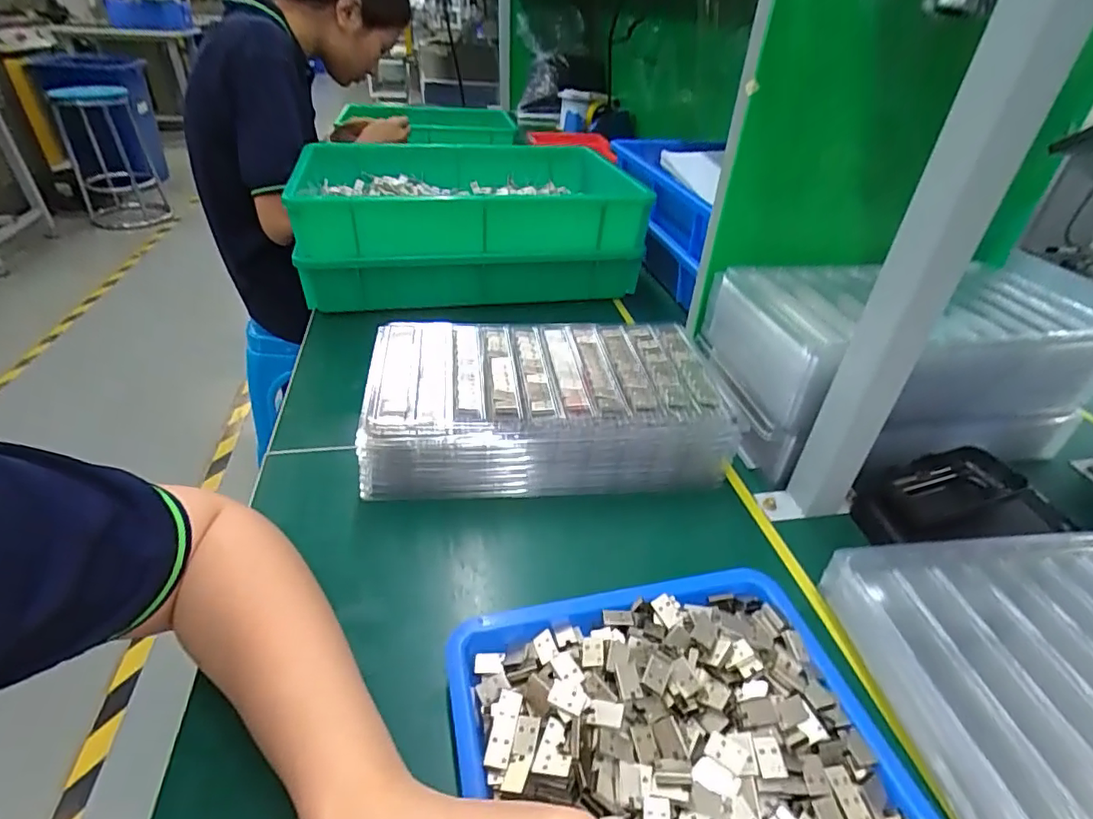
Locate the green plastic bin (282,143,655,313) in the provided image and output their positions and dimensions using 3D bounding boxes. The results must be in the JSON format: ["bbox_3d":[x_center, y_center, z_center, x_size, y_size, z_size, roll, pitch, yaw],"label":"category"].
[{"bbox_3d":[-0.113,-0.273,0.798,0.427,0.138,0.325,-6,37,-13],"label":"green plastic bin"}]

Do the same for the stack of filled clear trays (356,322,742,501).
[{"bbox_3d":[-0.002,-0.007,0.497,0.295,0.081,0.160,-3,36,-6],"label":"stack of filled clear trays"}]

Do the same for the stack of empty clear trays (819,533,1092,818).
[{"bbox_3d":[0.358,0.152,0.330,0.320,0.041,0.170,-3,36,-6],"label":"stack of empty clear trays"}]

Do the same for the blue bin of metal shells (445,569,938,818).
[{"bbox_3d":[0.065,0.170,0.291,0.212,0.035,0.170,-7,36,-13],"label":"blue bin of metal shells"}]

